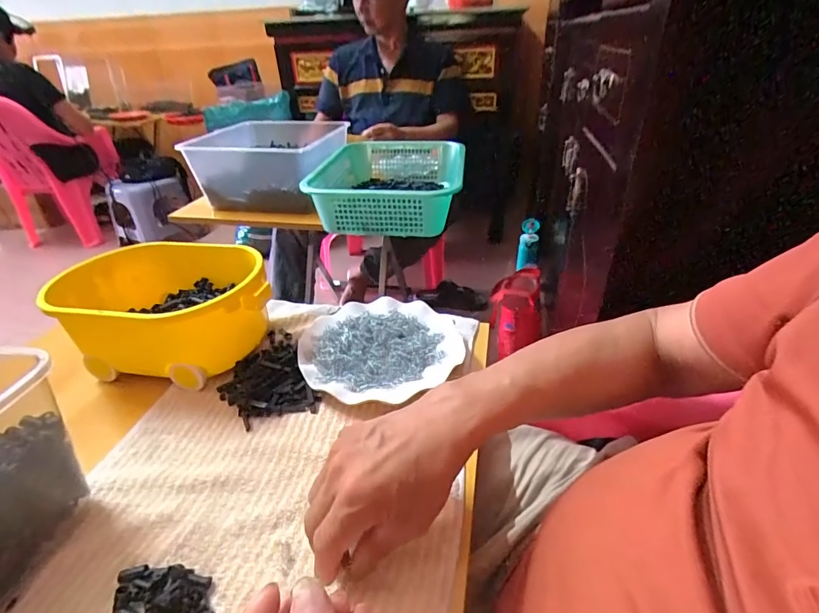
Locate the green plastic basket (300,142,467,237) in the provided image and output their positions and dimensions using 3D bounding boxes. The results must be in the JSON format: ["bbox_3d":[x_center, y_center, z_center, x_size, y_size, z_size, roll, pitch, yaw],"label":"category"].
[{"bbox_3d":[-0.043,-0.267,0.929,0.317,0.099,0.395,0,33,4],"label":"green plastic basket"}]

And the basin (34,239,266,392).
[{"bbox_3d":[-0.280,0.004,0.510,0.240,0.103,0.165,4,34,11],"label":"basin"}]

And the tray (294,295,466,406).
[{"bbox_3d":[-0.032,0.046,0.501,0.183,0.017,0.169,-5,33,-2],"label":"tray"}]

